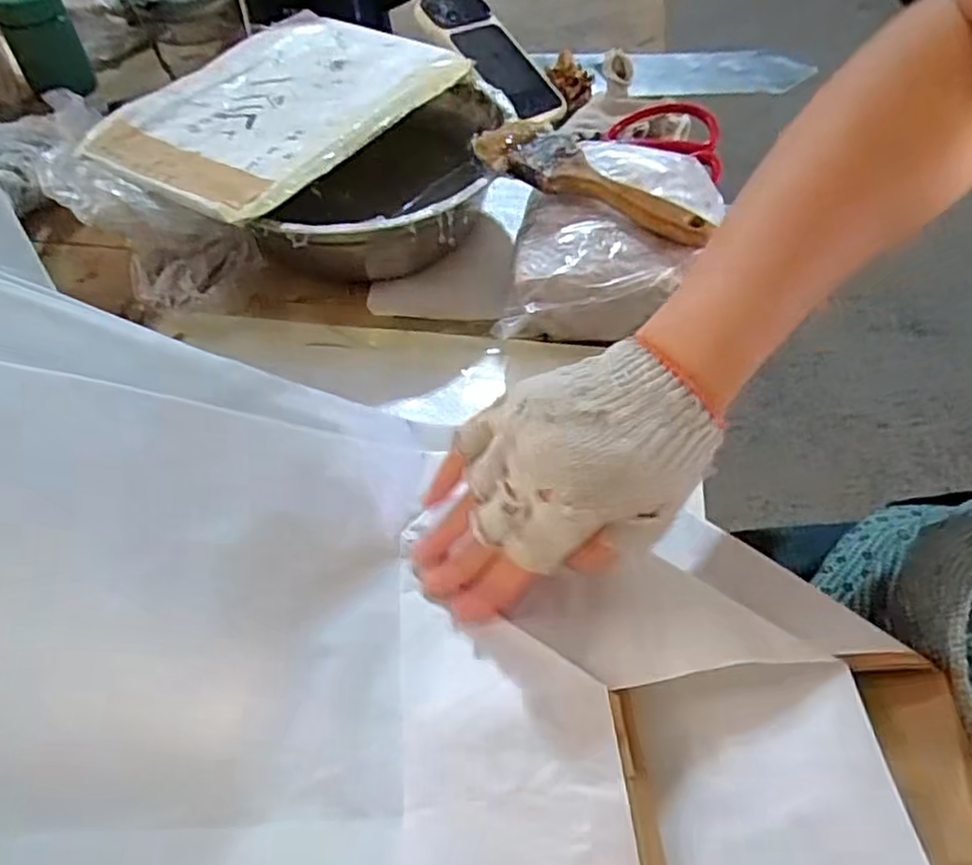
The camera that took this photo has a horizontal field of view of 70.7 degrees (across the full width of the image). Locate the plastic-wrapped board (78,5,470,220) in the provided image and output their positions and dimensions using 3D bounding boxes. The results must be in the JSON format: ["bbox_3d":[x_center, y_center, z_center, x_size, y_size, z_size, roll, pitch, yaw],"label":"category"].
[{"bbox_3d":[-0.150,-0.247,0.506,0.177,0.014,0.243,26,56,20],"label":"plastic-wrapped board"}]

